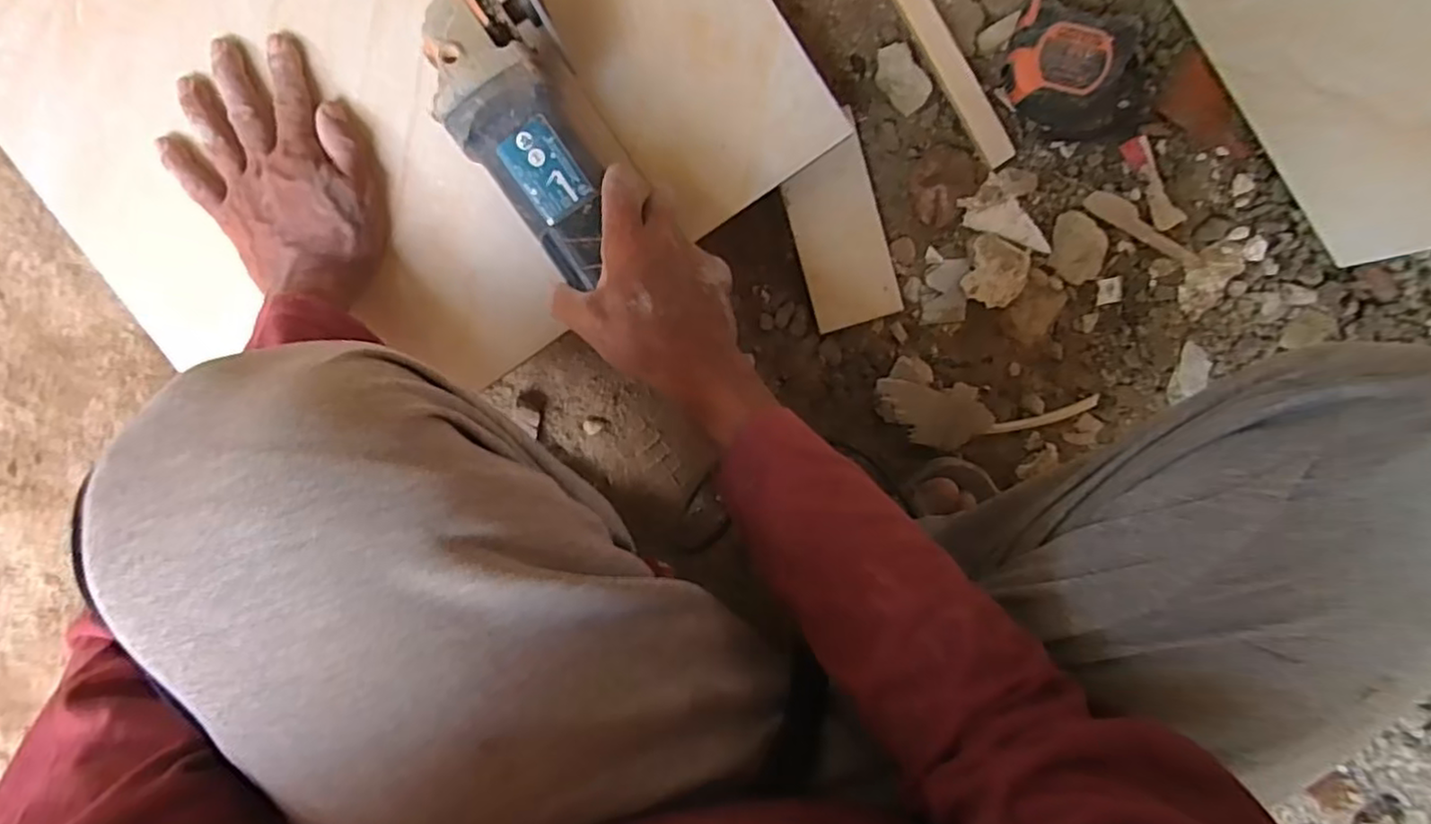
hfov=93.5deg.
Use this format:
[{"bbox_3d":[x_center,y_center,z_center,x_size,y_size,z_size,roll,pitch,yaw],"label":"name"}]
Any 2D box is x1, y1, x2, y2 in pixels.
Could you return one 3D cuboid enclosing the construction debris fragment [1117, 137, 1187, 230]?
[{"bbox_3d":[0.372,-0.194,0.570,0.025,0.014,0.082,-27,92,-2],"label":"construction debris fragment"}]

